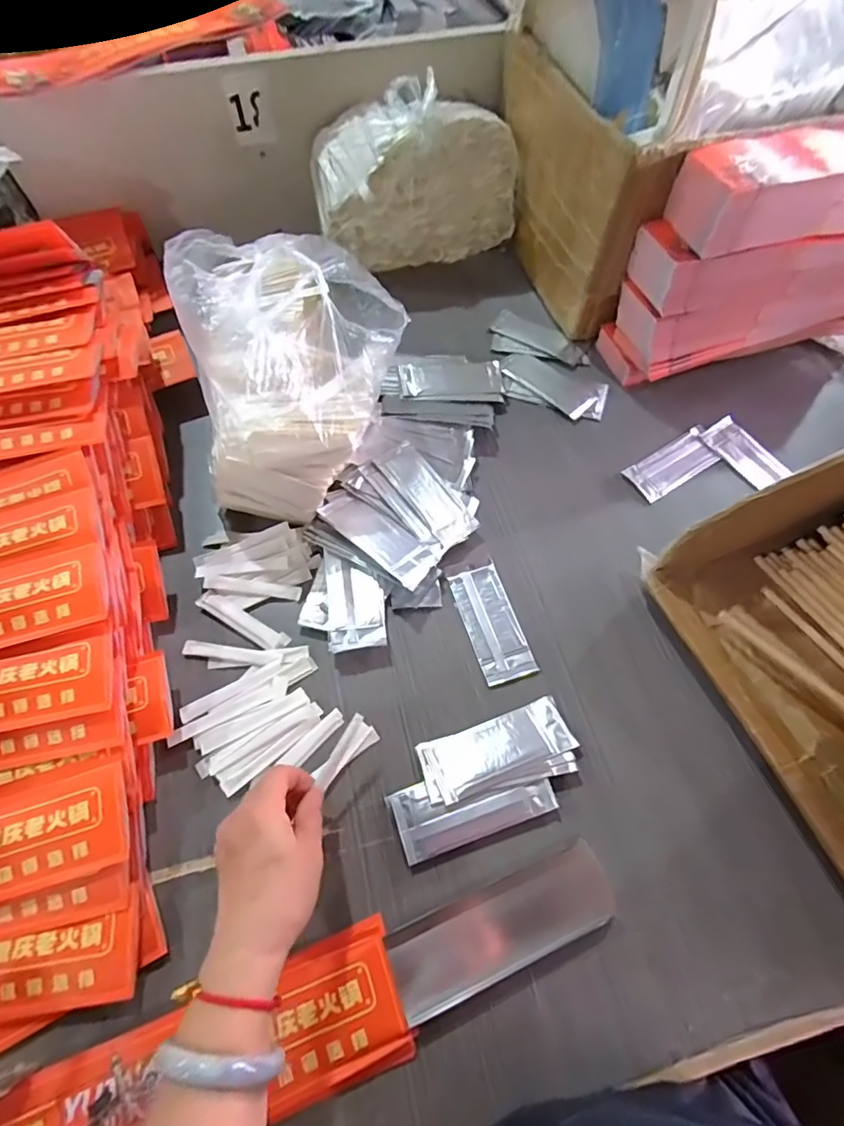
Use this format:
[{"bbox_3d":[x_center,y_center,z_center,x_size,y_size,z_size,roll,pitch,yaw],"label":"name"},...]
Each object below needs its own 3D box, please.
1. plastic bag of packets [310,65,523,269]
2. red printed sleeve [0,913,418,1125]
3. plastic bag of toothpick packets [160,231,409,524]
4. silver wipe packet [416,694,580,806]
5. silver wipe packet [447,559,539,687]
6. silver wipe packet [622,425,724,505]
[{"bbox_3d":[-0.009,-0.488,0.686,0.251,0.166,0.104,-14,65,-7],"label":"plastic bag of packets"},{"bbox_3d":[-0.175,0.347,0.341,0.341,0.027,0.083,-19,65,-10],"label":"red printed sleeve"},{"bbox_3d":[-0.115,-0.198,0.501,0.184,0.166,0.249,-7,64,-4],"label":"plastic bag of toothpick packets"},{"bbox_3d":[0.063,0.154,0.445,0.129,0.006,0.050,-16,55,-12],"label":"silver wipe packet"},{"bbox_3d":[0.066,0.056,0.502,0.049,0.004,0.111,-16,65,-8],"label":"silver wipe packet"},{"bbox_3d":[0.279,-0.112,0.585,0.117,0.011,0.050,-30,68,-14],"label":"silver wipe packet"}]

